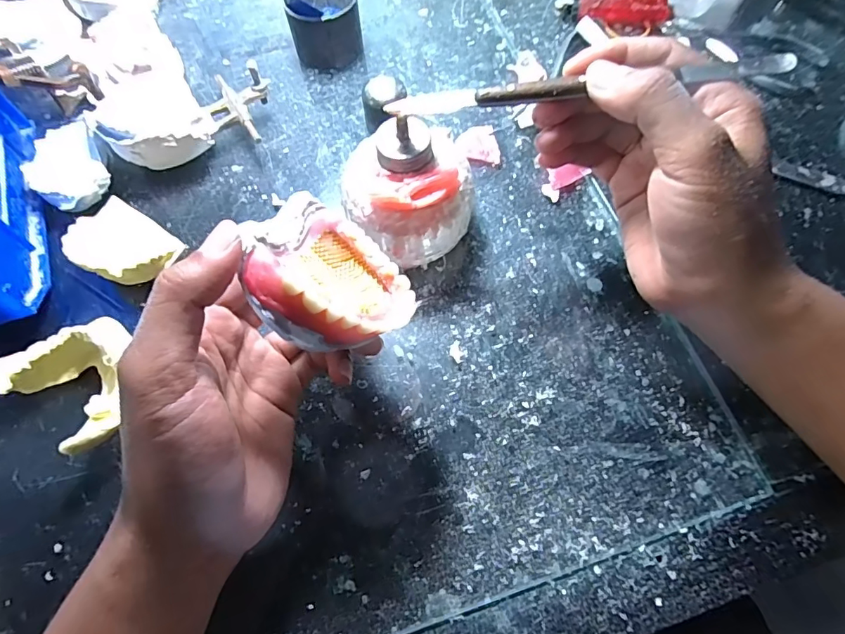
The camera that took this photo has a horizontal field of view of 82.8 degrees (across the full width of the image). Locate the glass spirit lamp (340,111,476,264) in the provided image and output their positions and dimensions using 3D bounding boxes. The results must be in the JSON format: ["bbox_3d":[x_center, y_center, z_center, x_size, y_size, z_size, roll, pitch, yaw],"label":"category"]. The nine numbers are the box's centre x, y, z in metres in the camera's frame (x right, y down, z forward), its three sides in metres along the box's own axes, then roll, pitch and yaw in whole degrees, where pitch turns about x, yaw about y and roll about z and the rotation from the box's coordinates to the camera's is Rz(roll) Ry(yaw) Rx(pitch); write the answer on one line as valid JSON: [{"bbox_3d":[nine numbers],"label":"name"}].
[{"bbox_3d":[-0.008,-0.068,0.267,0.070,0.073,0.063,-16,68,-7],"label":"glass spirit lamp"}]

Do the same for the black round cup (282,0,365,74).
[{"bbox_3d":[-0.070,-0.216,0.347,0.049,0.046,0.052,0,67,0],"label":"black round cup"}]

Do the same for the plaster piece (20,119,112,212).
[{"bbox_3d":[-0.220,-0.091,0.303,0.044,0.022,0.059,-35,71,-14],"label":"plaster piece"}]

